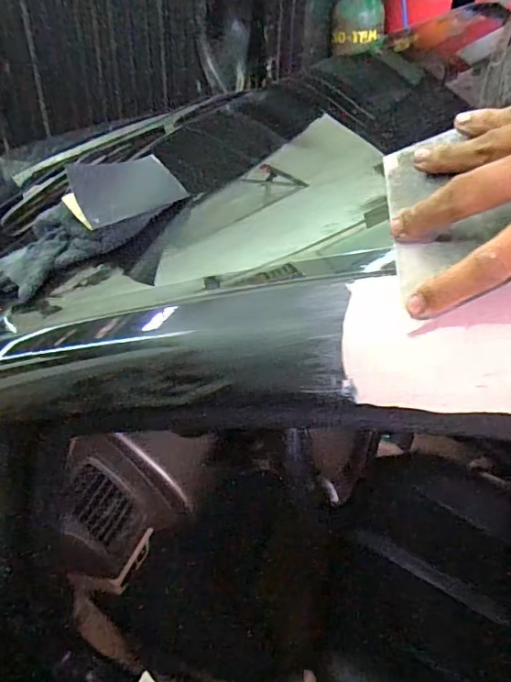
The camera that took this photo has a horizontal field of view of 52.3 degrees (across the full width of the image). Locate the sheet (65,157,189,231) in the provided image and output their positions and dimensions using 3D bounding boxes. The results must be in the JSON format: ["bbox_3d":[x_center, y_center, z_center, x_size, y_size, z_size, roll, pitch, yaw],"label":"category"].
[{"bbox_3d":[-0.138,-0.157,0.552,0.115,0.029,0.066,-28,87,-35],"label":"sheet"}]

